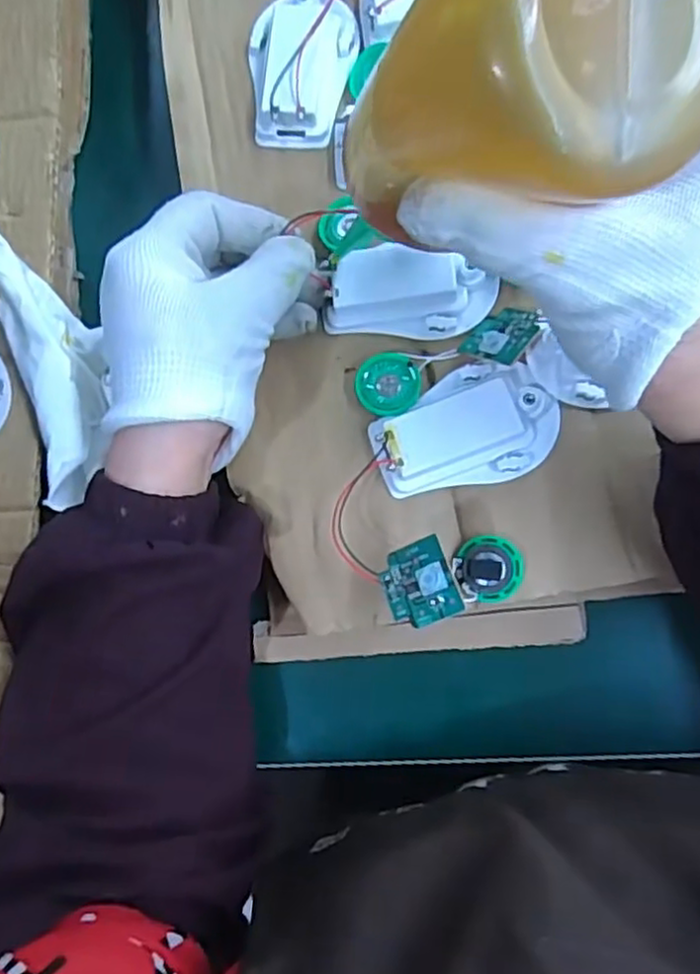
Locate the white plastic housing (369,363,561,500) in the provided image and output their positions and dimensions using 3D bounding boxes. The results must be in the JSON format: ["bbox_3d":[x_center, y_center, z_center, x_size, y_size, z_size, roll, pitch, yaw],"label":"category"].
[{"bbox_3d":[0.050,-0.027,0.298,0.078,0.017,0.049,-12,83,5],"label":"white plastic housing"}]

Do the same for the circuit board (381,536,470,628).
[{"bbox_3d":[0.027,0.038,0.269,0.028,0.004,0.031,-26,72,18],"label":"circuit board"}]

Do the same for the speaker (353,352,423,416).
[{"bbox_3d":[0.017,-0.046,0.309,0.028,0.008,0.028,10,85,8],"label":"speaker"}]

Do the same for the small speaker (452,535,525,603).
[{"bbox_3d":[0.060,0.035,0.296,0.029,0.009,0.028,-1,84,7],"label":"small speaker"}]

